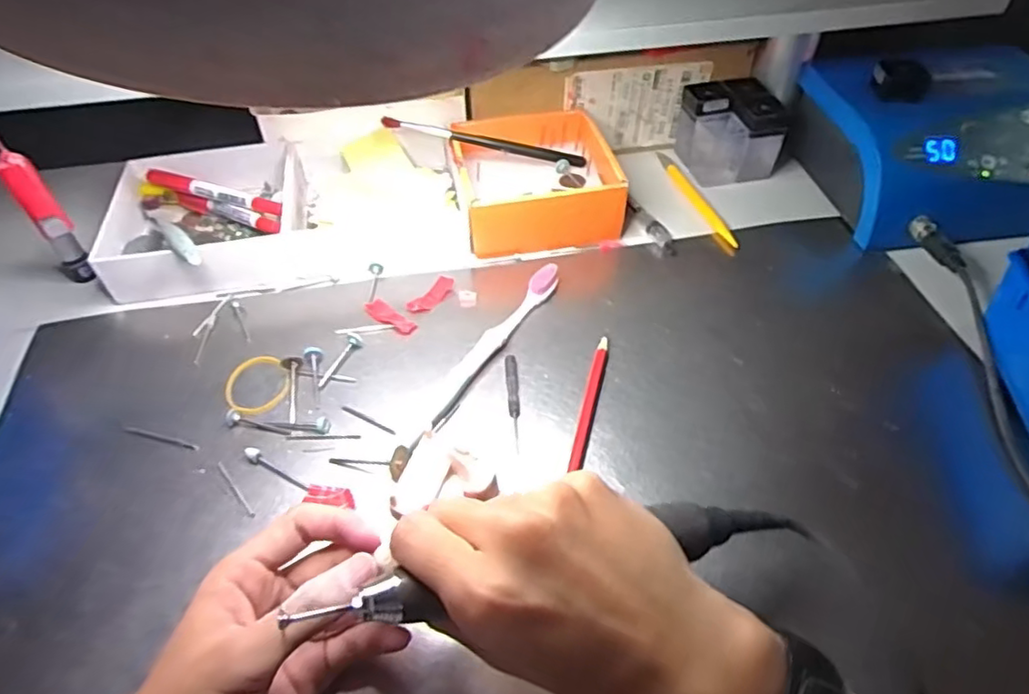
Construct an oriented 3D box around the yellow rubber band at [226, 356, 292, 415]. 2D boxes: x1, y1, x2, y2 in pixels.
[{"bbox_3d":[-0.164,0.024,0.398,0.041,0.006,0.045,-6,55,1],"label":"yellow rubber band"}]

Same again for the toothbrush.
[{"bbox_3d":[-0.014,-0.002,0.403,0.013,0.020,0.151,24,54,22],"label":"toothbrush"}]

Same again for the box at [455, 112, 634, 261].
[{"bbox_3d":[0.015,-0.136,0.506,0.121,0.049,0.125,-9,48,-5],"label":"box"}]

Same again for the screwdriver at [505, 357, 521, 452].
[{"bbox_3d":[0.000,0.032,0.381,0.007,0.004,0.070,-4,48,-1],"label":"screwdriver"}]

